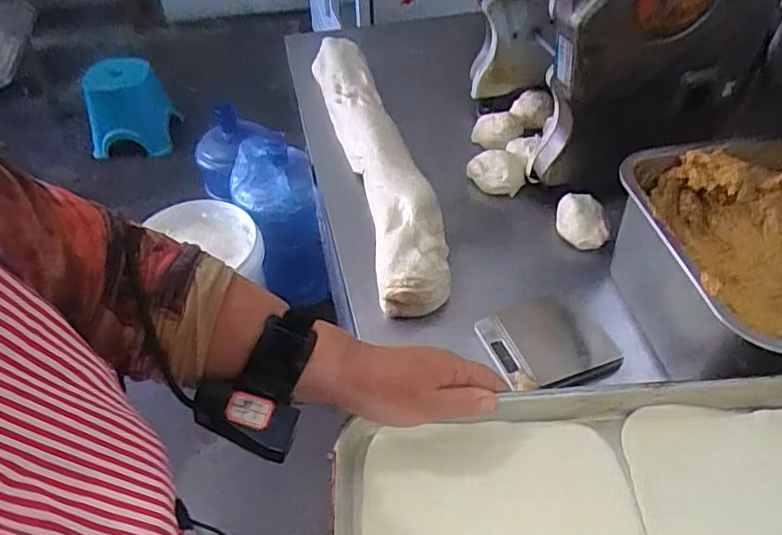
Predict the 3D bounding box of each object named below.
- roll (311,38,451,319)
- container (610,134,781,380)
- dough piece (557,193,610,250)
[{"bbox_3d":[-0.023,-0.162,0.800,0.102,0.068,0.533,-11,48,-9],"label":"roll"},{"bbox_3d":[0.432,-0.005,0.597,0.358,0.144,0.272,-9,48,-7],"label":"container"},{"bbox_3d":[0.247,-0.063,0.736,0.064,0.035,0.072,14,49,13],"label":"dough piece"}]

